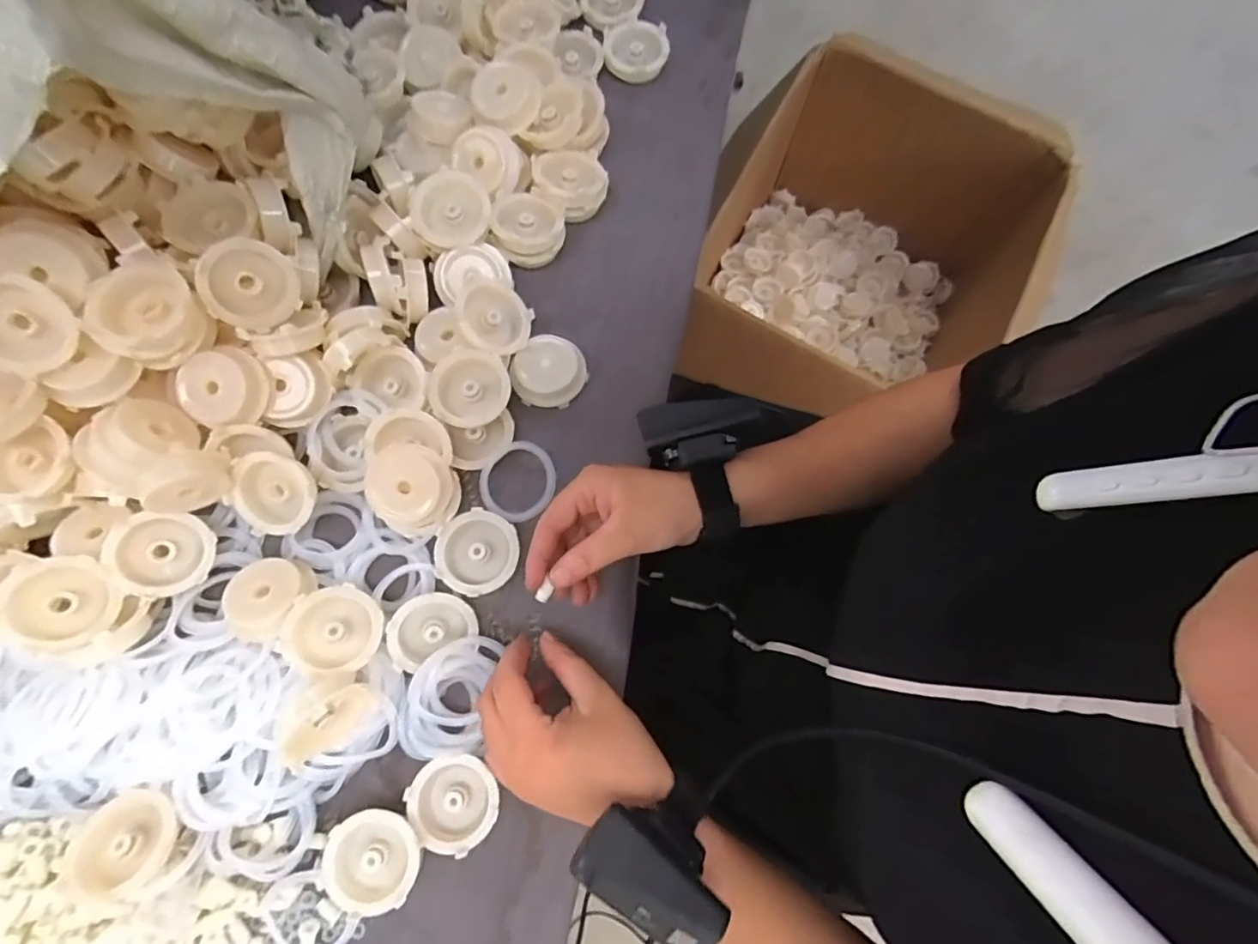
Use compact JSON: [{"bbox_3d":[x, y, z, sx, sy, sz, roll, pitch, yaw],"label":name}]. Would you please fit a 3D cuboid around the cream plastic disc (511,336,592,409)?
[{"bbox_3d":[-0.057,-0.071,0.404,0.045,0.027,0.052,36,79,7],"label":"cream plastic disc"}]

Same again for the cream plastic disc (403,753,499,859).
[{"bbox_3d":[-0.108,0.205,0.349,0.051,0.017,0.053,0,77,-1],"label":"cream plastic disc"}]

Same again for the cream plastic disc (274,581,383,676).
[{"bbox_3d":[-0.178,0.094,0.338,0.052,0.016,0.048,17,77,3],"label":"cream plastic disc"}]

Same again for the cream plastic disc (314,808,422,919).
[{"bbox_3d":[-0.152,0.230,0.335,0.056,0.018,0.051,0,77,-1],"label":"cream plastic disc"}]

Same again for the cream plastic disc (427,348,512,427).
[{"bbox_3d":[-0.108,-0.056,0.380,0.049,0.013,0.052,0,77,-1],"label":"cream plastic disc"}]

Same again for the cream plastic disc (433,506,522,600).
[{"bbox_3d":[-0.100,0.053,0.373,0.052,0.015,0.054,0,77,-1],"label":"cream plastic disc"}]

